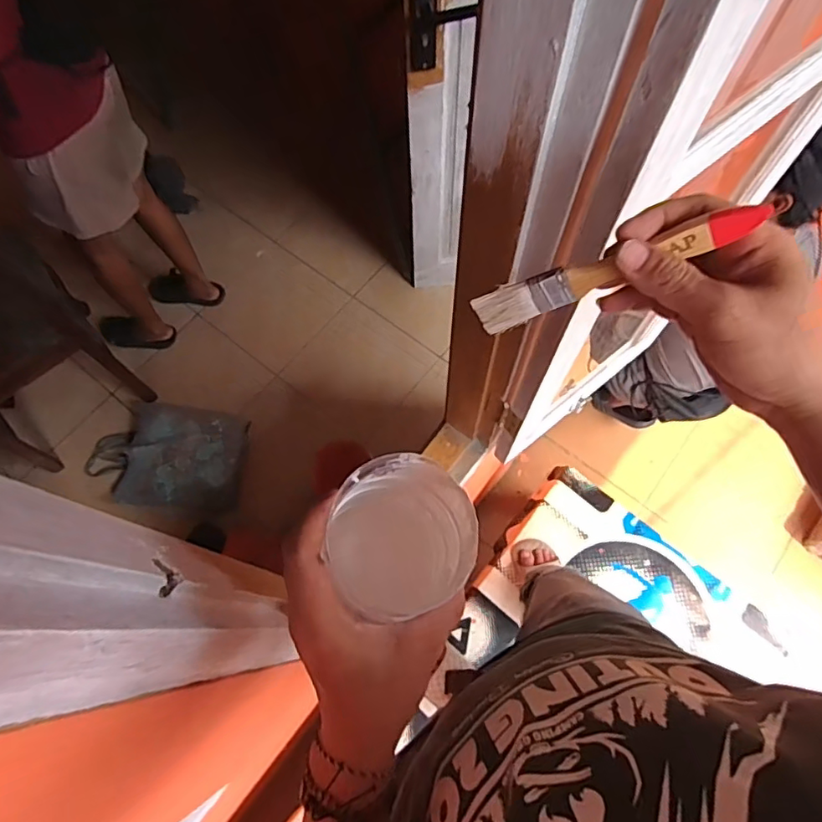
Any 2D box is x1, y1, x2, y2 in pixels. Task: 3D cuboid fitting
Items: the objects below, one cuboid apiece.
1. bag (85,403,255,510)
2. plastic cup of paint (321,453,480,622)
[{"bbox_3d":[-0.765,0.130,1.687,0.524,0.069,0.325,3,69,2],"label":"bag"},{"bbox_3d":[-0.007,0.081,0.345,0.091,0.088,0.083,0,69,1],"label":"plastic cup of paint"}]

